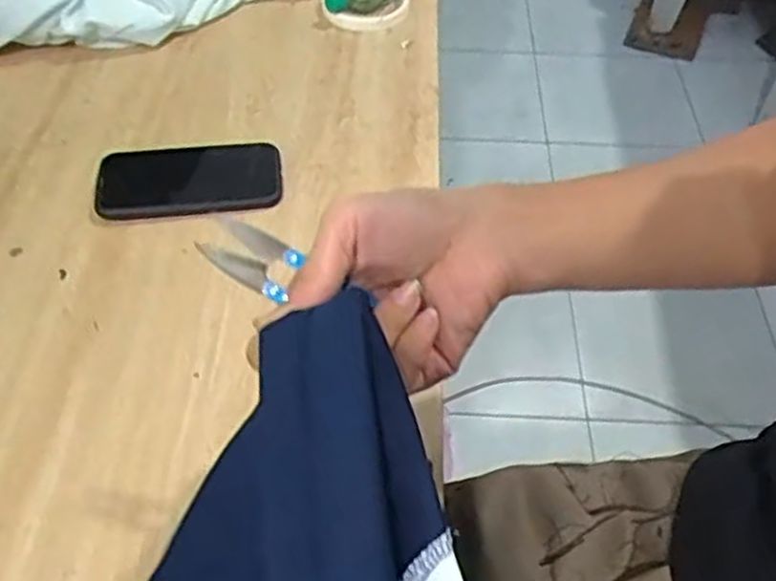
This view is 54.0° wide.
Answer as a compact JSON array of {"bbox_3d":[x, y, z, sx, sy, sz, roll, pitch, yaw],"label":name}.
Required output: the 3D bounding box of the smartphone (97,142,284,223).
[{"bbox_3d":[-0.168,-0.096,0.647,0.151,0.012,0.085,-6,51,-6],"label":"smartphone"}]

